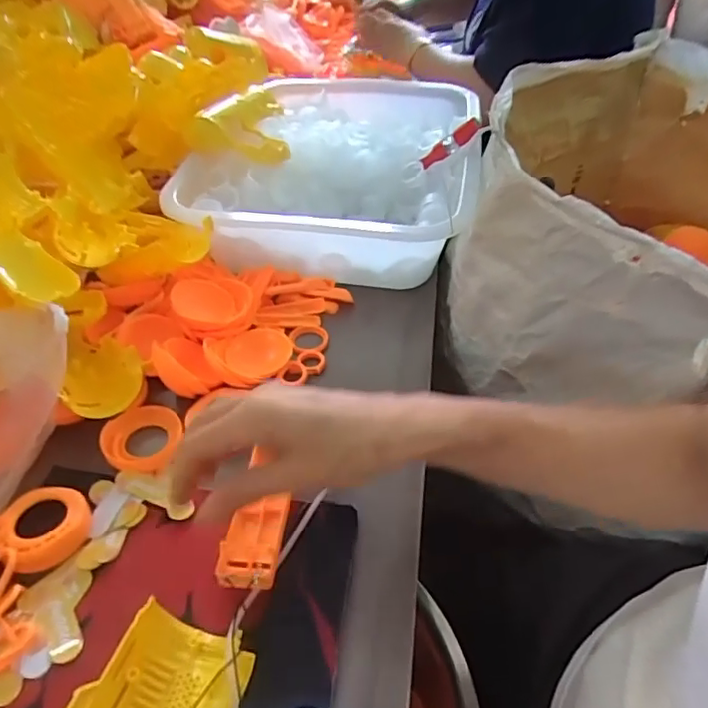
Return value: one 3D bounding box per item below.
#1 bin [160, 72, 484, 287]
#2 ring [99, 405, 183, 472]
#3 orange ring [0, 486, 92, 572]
[{"bbox_3d":[-0.010,-0.215,0.645,0.265,0.082,0.388,10,44,12],"label":"bin"},{"bbox_3d":[-0.159,0.065,0.430,0.057,0.015,0.055,-1,43,1],"label":"ring"},{"bbox_3d":[-0.201,0.110,0.371,0.053,0.012,0.056,-1,43,1],"label":"orange ring"}]

